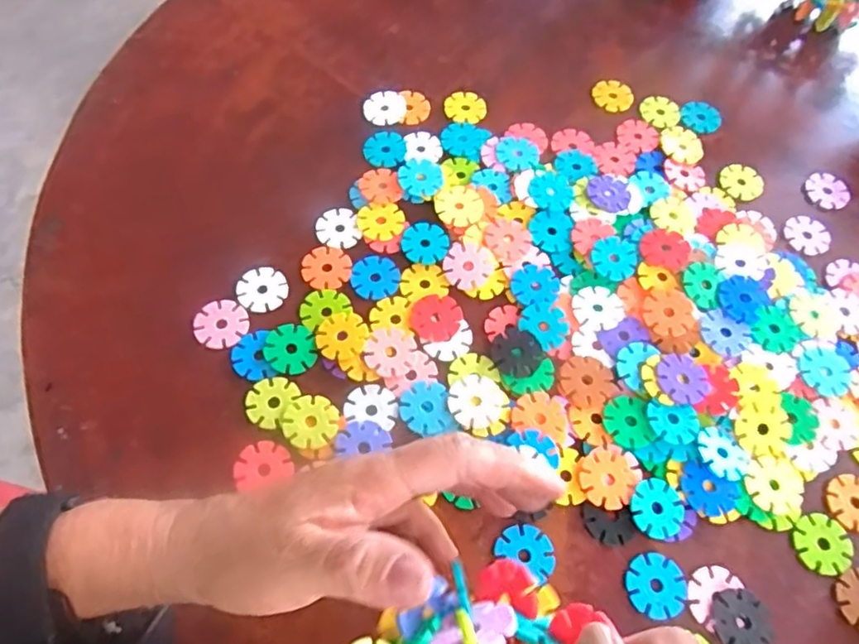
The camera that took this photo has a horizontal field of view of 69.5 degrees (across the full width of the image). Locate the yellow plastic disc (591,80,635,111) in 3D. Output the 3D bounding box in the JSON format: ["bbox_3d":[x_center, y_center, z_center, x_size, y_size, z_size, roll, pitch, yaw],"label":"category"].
[{"bbox_3d":[0.147,-0.182,0.496,0.032,0.004,0.029,6,64,-1],"label":"yellow plastic disc"}]

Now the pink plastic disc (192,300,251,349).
[{"bbox_3d":[-0.130,0.001,0.386,0.033,0.004,0.032,1,64,-3],"label":"pink plastic disc"}]

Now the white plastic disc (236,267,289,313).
[{"bbox_3d":[-0.108,-0.021,0.401,0.031,0.006,0.029,1,64,-3],"label":"white plastic disc"}]

